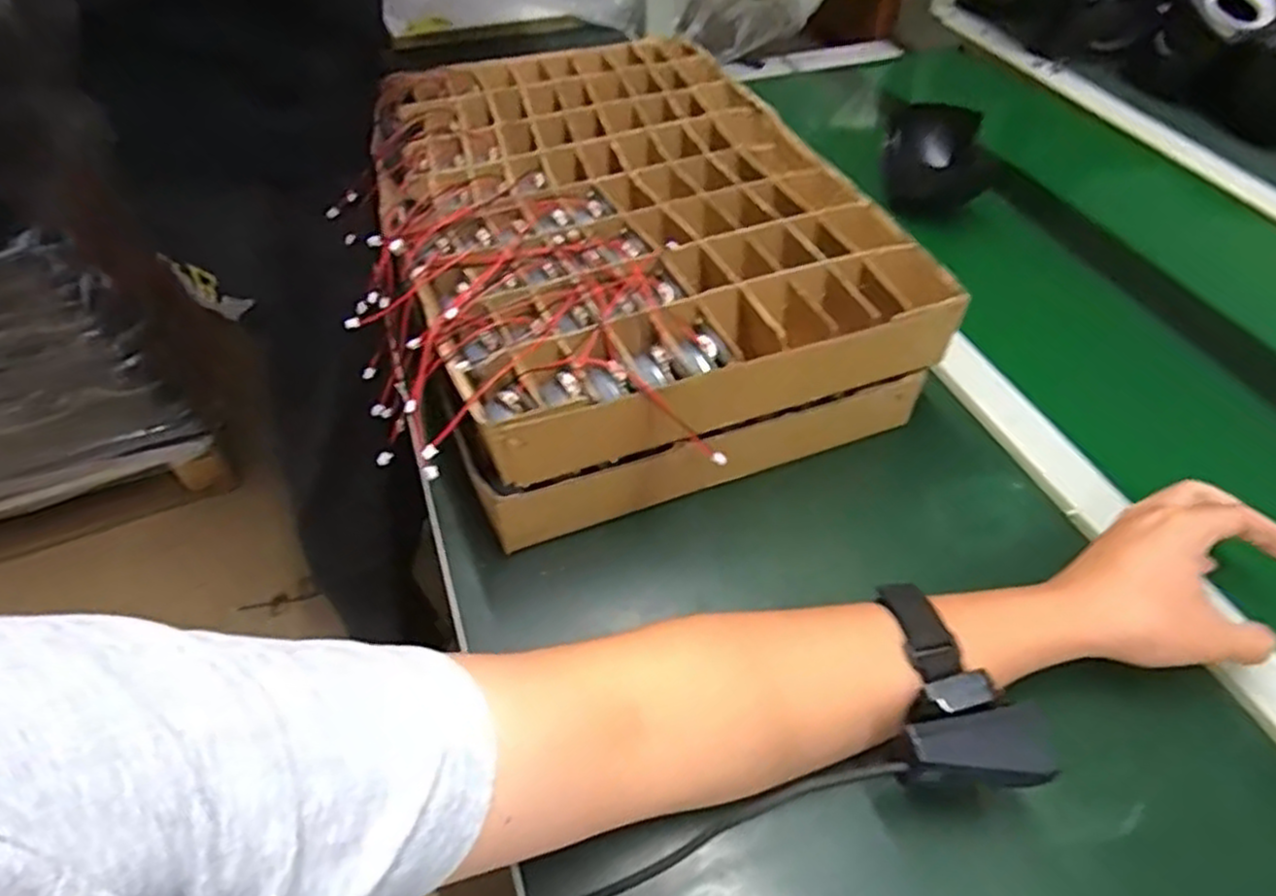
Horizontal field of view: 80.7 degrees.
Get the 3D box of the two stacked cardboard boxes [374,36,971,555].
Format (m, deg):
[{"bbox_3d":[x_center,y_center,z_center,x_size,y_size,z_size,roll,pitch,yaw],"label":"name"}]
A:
[{"bbox_3d":[-0.022,-0.164,0.594,0.323,0.107,0.430,-16,51,-15],"label":"two stacked cardboard boxes"}]

